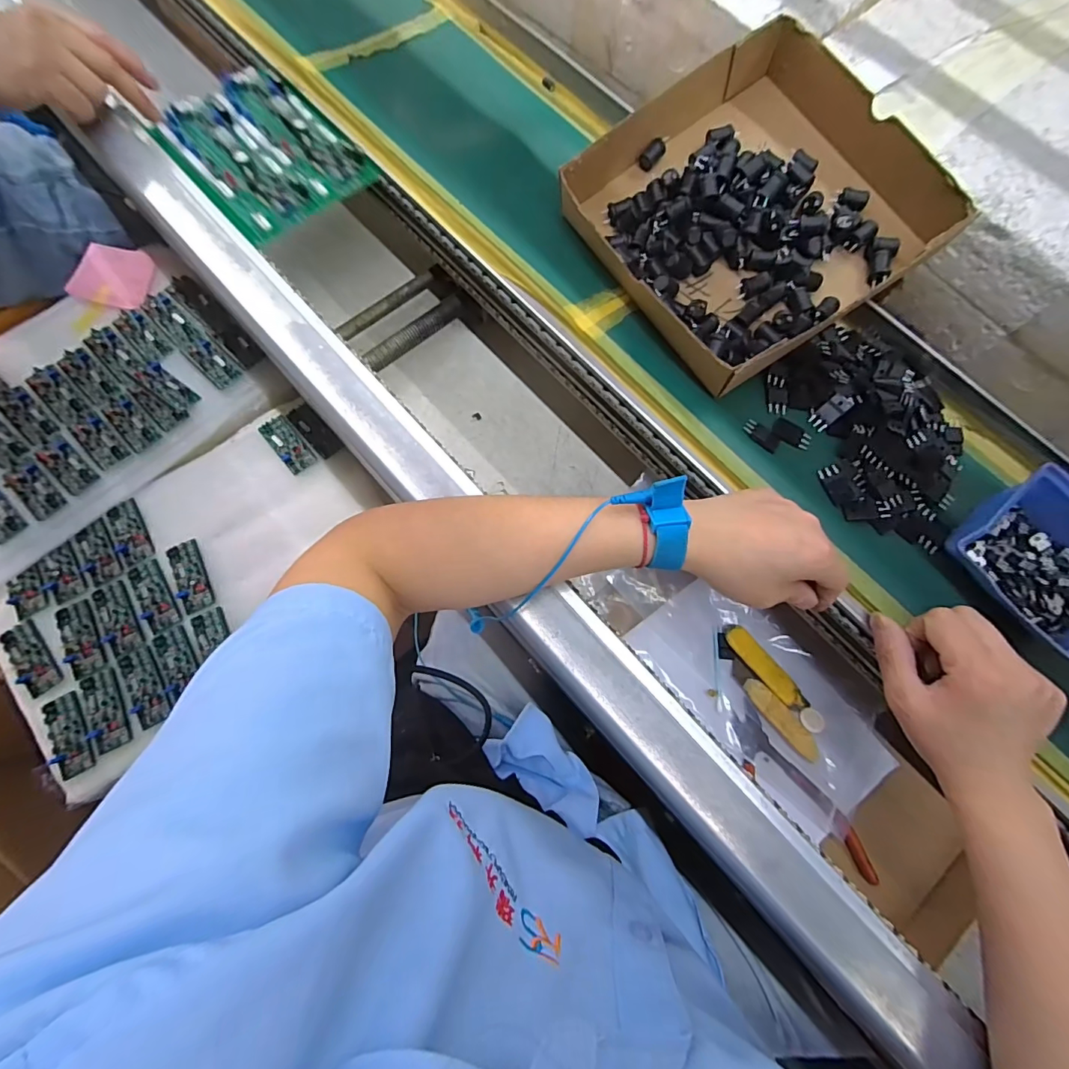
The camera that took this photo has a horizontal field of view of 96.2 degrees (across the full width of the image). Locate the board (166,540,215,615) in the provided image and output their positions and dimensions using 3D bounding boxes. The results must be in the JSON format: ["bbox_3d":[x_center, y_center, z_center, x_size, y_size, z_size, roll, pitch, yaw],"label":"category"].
[{"bbox_3d":[-0.390,0.047,0.545,0.033,0.005,0.085,-25,76,-9],"label":"board"}]

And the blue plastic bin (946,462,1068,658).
[{"bbox_3d":[0.354,0.016,0.328,0.096,0.038,0.098,-31,77,-11],"label":"blue plastic bin"}]

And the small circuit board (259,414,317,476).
[{"bbox_3d":[-0.305,-0.113,0.594,0.034,0.006,0.081,-40,79,-13],"label":"small circuit board"}]

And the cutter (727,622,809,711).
[{"bbox_3d":[0.203,0.118,0.422,0.021,0.009,0.092,-41,79,-13],"label":"cutter"}]

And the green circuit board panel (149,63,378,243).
[{"bbox_3d":[-0.251,-0.356,0.439,0.130,0.024,0.172,-41,79,-13],"label":"green circuit board panel"}]

